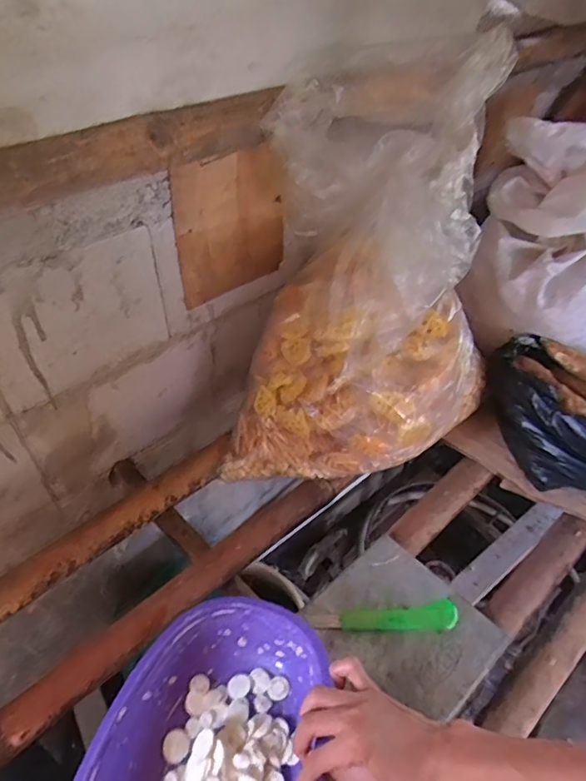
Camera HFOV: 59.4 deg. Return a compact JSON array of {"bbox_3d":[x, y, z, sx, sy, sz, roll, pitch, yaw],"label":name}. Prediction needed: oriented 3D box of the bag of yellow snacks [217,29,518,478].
[{"bbox_3d":[0.106,-0.125,0.718,0.335,0.517,0.312,18,46,19],"label":"bag of yellow snacks"}]

